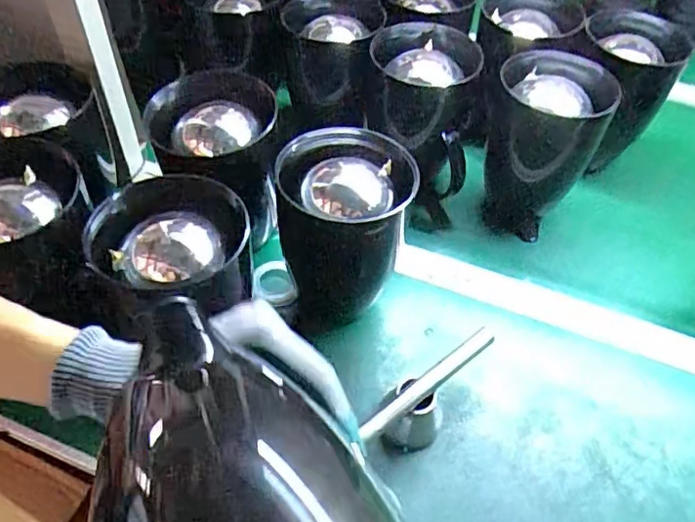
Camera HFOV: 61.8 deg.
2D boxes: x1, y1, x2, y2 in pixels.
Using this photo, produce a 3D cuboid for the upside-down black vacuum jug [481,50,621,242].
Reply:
[{"bbox_3d":[0.231,-0.136,0.706,0.128,0.185,0.114,22,51,15],"label":"upside-down black vacuum jug"}]

